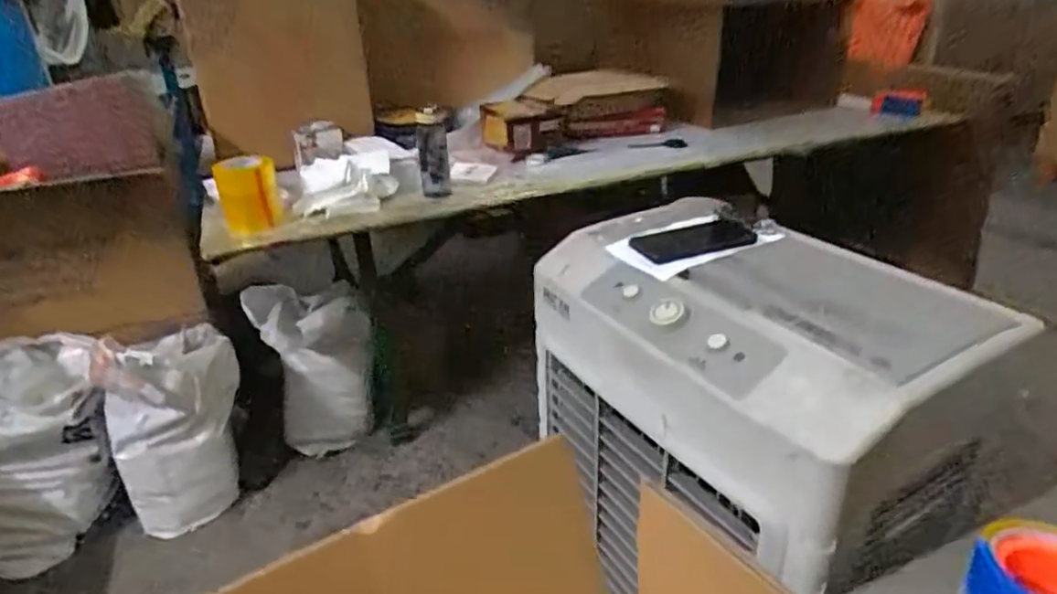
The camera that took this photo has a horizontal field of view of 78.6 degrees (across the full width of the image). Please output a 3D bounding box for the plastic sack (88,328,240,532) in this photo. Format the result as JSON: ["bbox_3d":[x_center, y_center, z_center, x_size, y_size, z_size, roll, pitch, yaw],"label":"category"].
[{"bbox_3d":[-0.812,0.323,1.517,0.296,0.464,0.167,-18,31,-28],"label":"plastic sack"}]

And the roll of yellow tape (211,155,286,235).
[{"bbox_3d":[-0.637,-0.226,1.478,0.129,0.156,0.134,-13,28,-19],"label":"roll of yellow tape"}]

